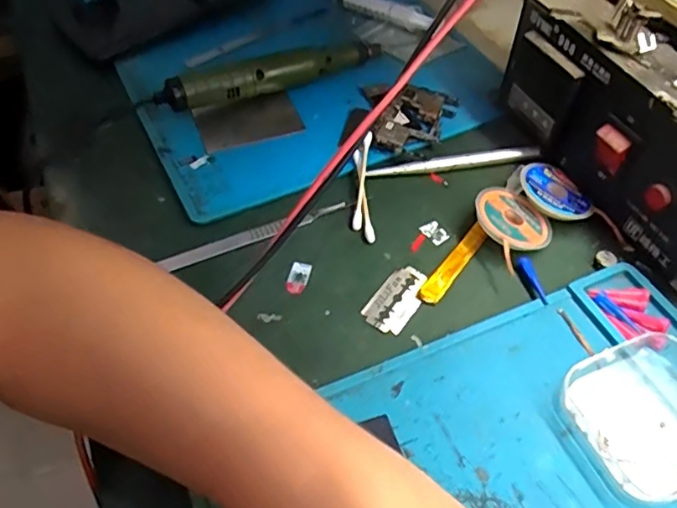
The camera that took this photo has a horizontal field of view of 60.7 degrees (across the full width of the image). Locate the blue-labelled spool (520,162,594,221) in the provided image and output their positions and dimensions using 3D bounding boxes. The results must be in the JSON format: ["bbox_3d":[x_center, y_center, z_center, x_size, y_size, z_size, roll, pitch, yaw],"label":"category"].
[{"bbox_3d":[0.123,-0.036,0.337,0.038,0.009,0.044,0,50,-17],"label":"blue-labelled spool"}]

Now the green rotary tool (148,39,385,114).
[{"bbox_3d":[-0.046,-0.126,0.401,0.161,0.029,0.028,-22,54,-17],"label":"green rotary tool"}]

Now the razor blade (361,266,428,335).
[{"bbox_3d":[0.031,0.024,0.303,0.023,0.004,0.041,36,60,17],"label":"razor blade"}]

